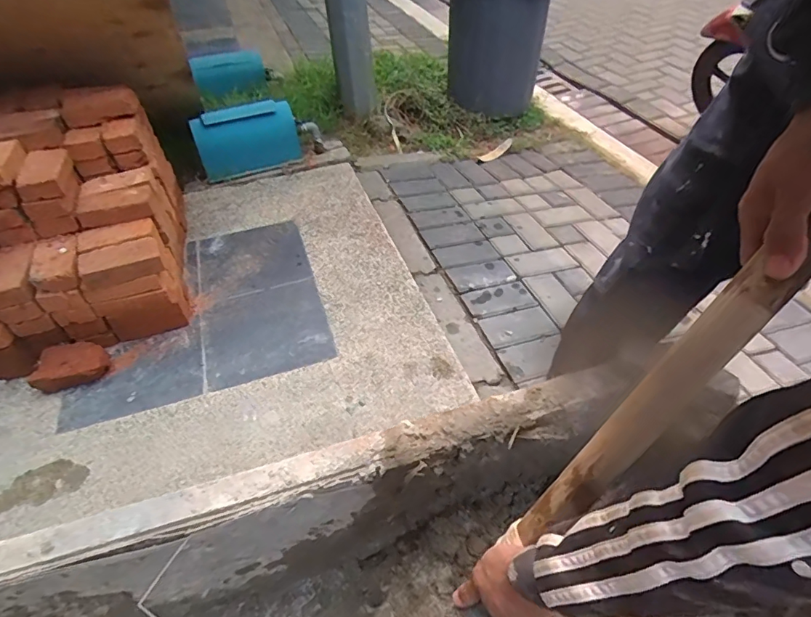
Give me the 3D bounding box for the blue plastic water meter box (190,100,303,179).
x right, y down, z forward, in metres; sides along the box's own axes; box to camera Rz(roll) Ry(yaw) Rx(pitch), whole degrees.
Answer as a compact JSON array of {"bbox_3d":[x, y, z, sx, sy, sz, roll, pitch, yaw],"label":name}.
[{"bbox_3d":[-0.588,-0.632,1.781,0.382,0.216,0.147,-30,51,-28],"label":"blue plastic water meter box"}]

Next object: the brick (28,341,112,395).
[{"bbox_3d":[-0.754,0.135,1.092,0.153,0.052,0.108,-13,45,-13],"label":"brick"}]

